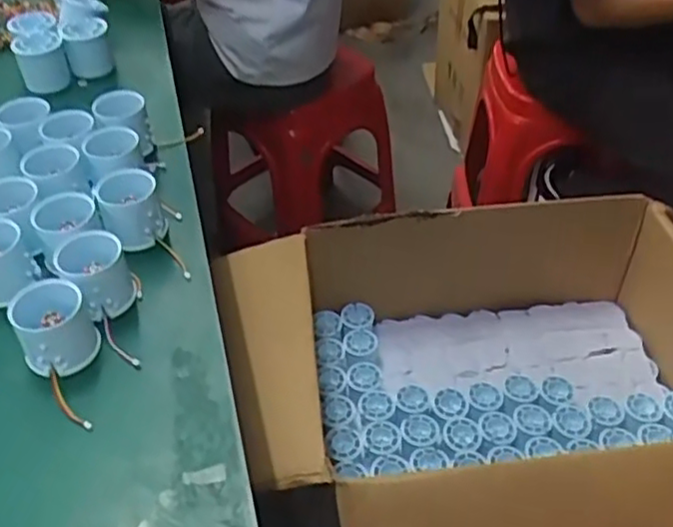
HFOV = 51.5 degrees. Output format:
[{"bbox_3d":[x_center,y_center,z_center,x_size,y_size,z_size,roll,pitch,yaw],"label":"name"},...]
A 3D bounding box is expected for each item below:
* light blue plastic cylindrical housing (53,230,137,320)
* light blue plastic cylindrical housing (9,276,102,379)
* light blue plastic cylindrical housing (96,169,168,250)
[{"bbox_3d":[-0.192,0.009,0.559,0.049,0.052,0.061,-24,49,-21],"label":"light blue plastic cylindrical housing"},{"bbox_3d":[-0.209,0.048,0.520,0.053,0.055,0.049,-1,45,1],"label":"light blue plastic cylindrical housing"},{"bbox_3d":[-0.181,-0.047,0.620,0.049,0.053,0.055,-16,46,-14],"label":"light blue plastic cylindrical housing"}]

